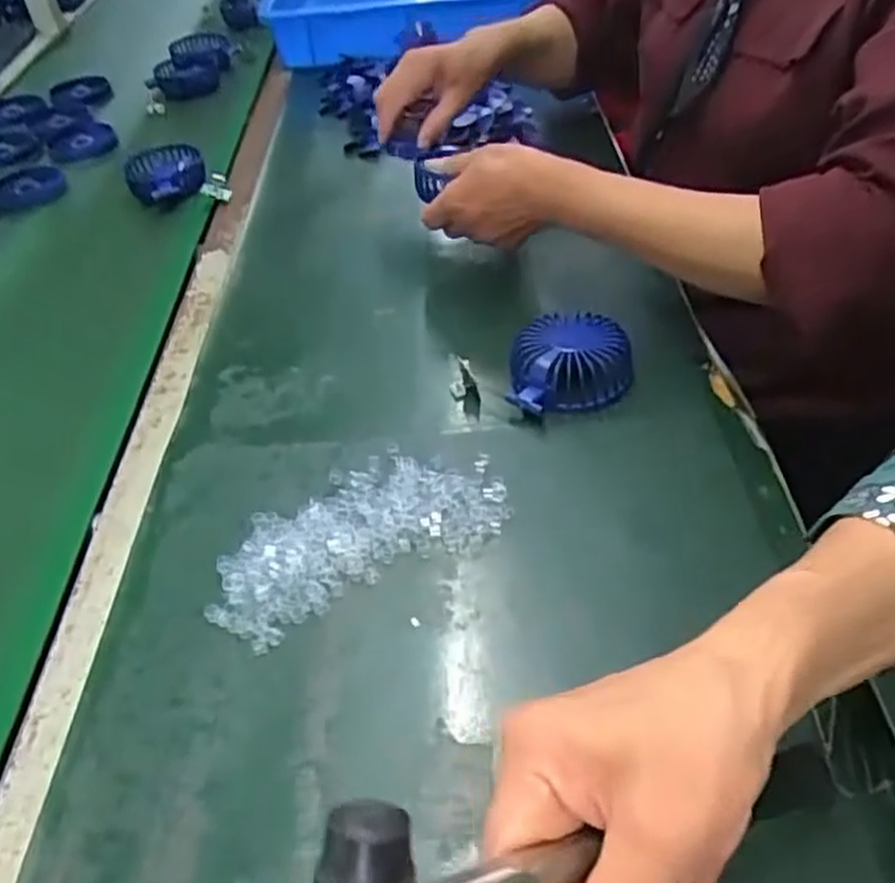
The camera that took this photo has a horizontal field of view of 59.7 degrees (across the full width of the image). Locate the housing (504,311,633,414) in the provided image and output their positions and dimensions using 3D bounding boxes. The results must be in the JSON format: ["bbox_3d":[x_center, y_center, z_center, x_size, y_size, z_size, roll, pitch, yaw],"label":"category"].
[{"bbox_3d":[0.086,-0.059,0.575,0.089,0.039,0.089,-3,44,3],"label":"housing"}]

